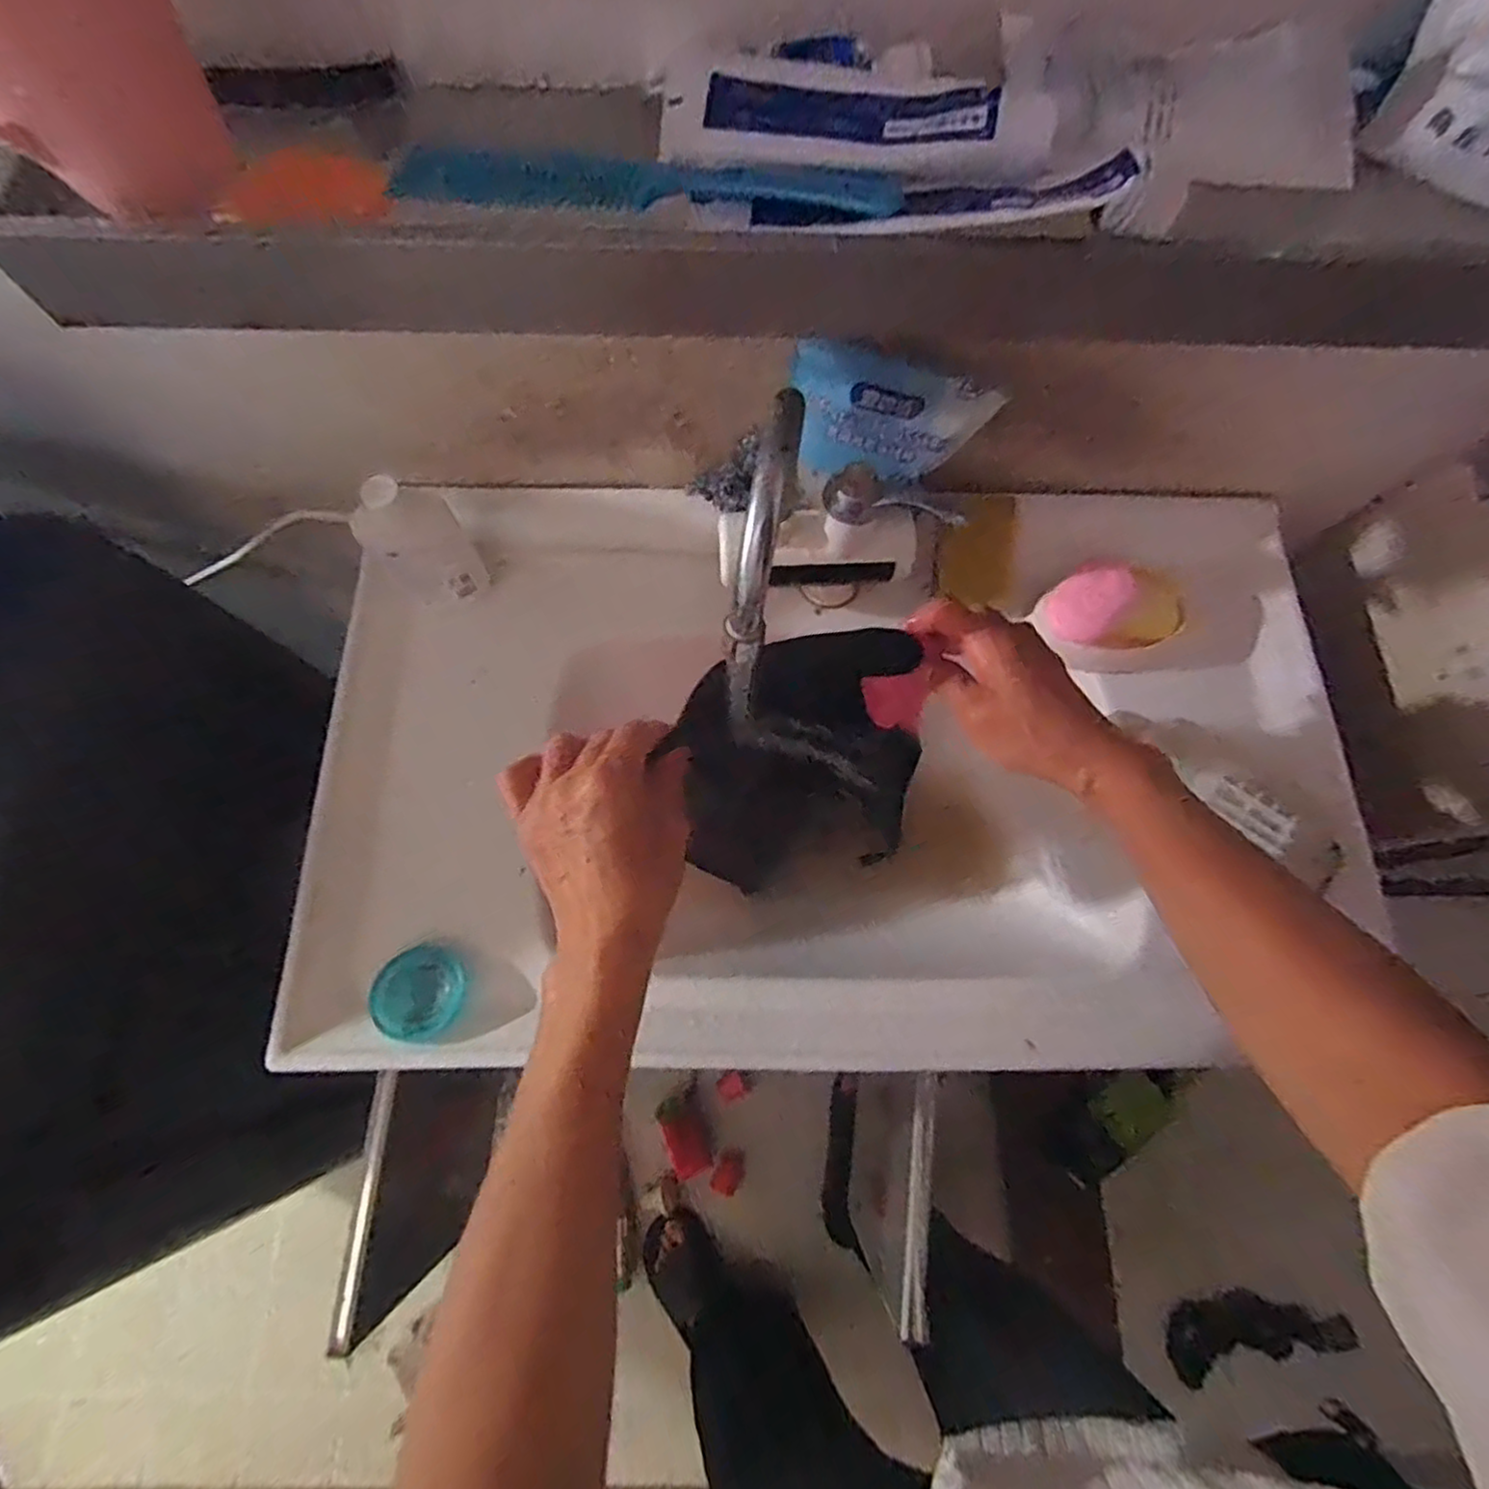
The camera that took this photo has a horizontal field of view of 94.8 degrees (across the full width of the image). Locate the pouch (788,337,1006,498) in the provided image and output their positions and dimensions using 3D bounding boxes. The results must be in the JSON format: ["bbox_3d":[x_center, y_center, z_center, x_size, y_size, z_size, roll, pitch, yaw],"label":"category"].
[{"bbox_3d":[0.104,-0.234,0.484,0.135,0.099,0.028,1,42,11],"label":"pouch"}]

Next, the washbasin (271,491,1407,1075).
[{"bbox_3d":[0.071,0.020,0.590,0.802,0.161,0.464,-2,73,-2],"label":"washbasin"}]

